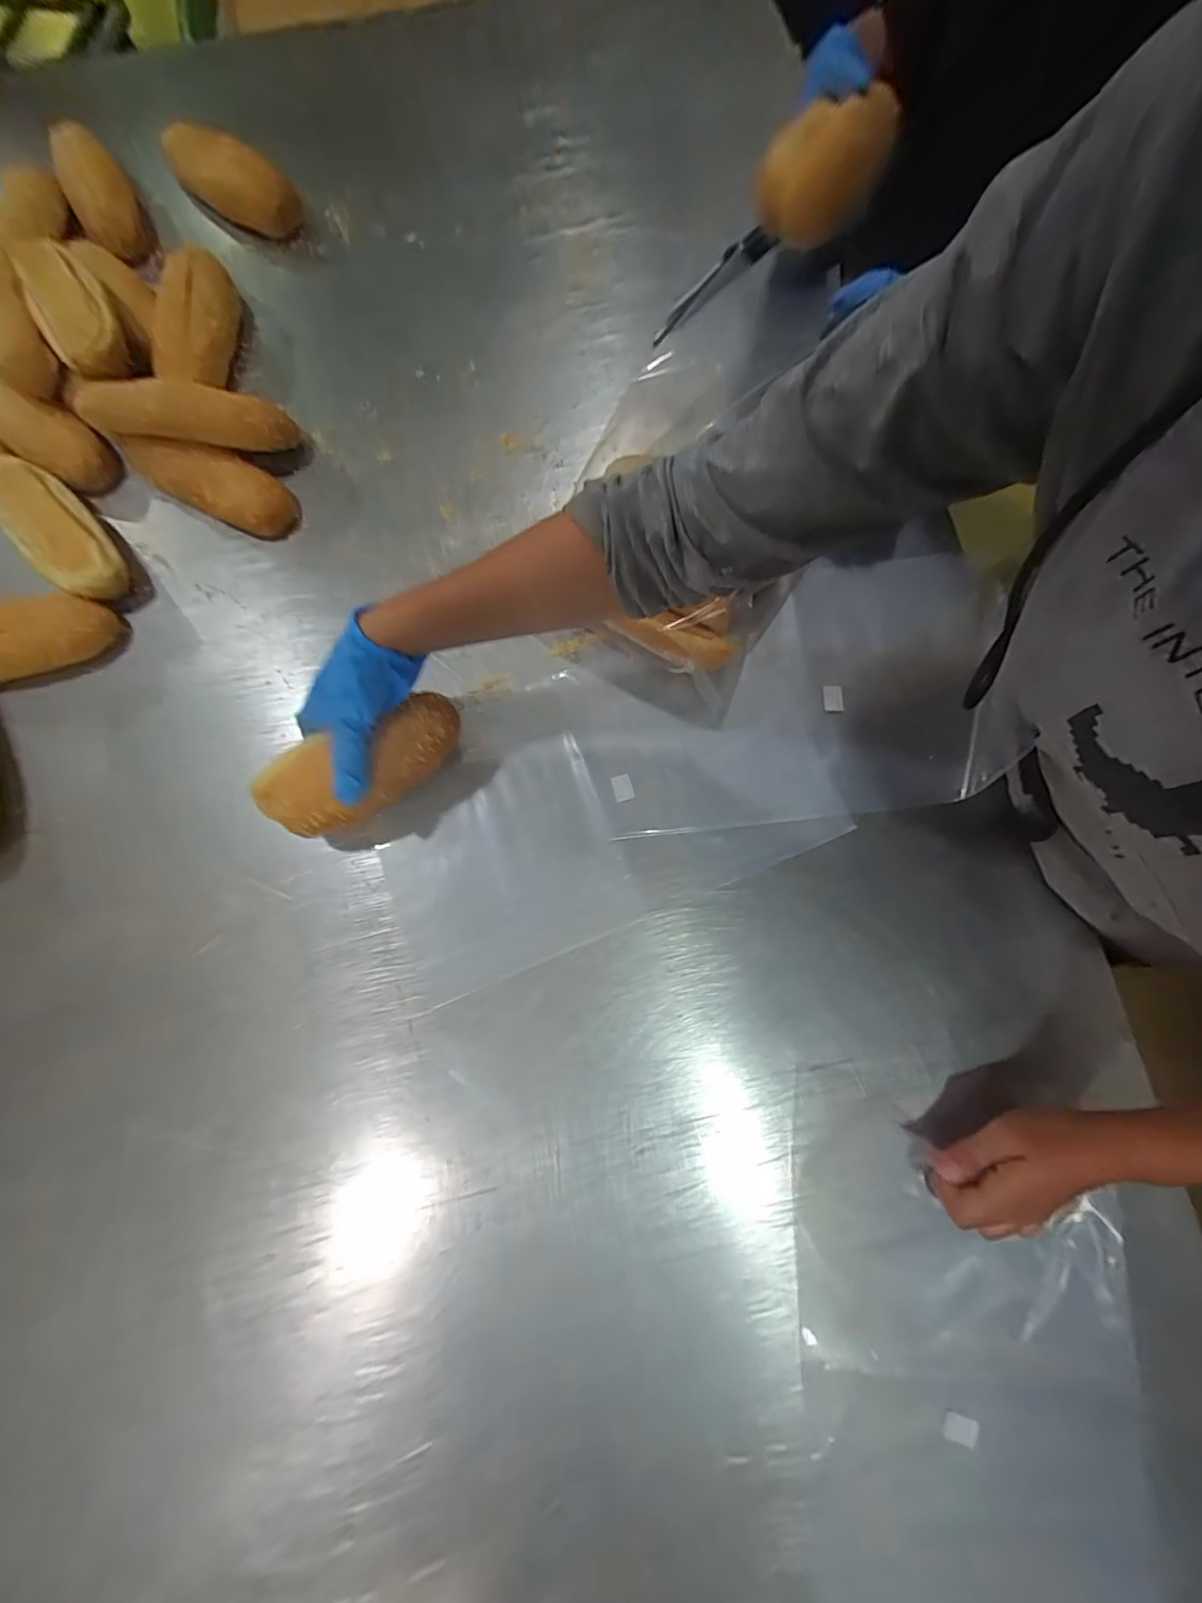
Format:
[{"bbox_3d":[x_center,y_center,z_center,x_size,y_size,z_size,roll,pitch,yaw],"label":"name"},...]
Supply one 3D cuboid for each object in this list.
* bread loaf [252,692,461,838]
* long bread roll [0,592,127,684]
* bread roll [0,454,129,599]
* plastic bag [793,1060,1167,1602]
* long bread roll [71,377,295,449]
[{"bbox_3d":[-0.184,-0.025,0.425,0.160,0.047,0.059,-27,81,-2],"label":"bread loaf"},{"bbox_3d":[-0.523,-0.144,0.482,0.166,0.033,0.064,-18,80,-3],"label":"long bread roll"},{"bbox_3d":[-0.496,-0.243,0.497,0.063,0.049,0.146,-43,82,-6],"label":"bread roll"},{"bbox_3d":[0.267,0.408,0.390,0.235,0.015,0.391,0,80,1],"label":"plastic bag"},{"bbox_3d":[-0.394,-0.361,0.506,0.187,0.044,0.043,1,80,1],"label":"long bread roll"}]

